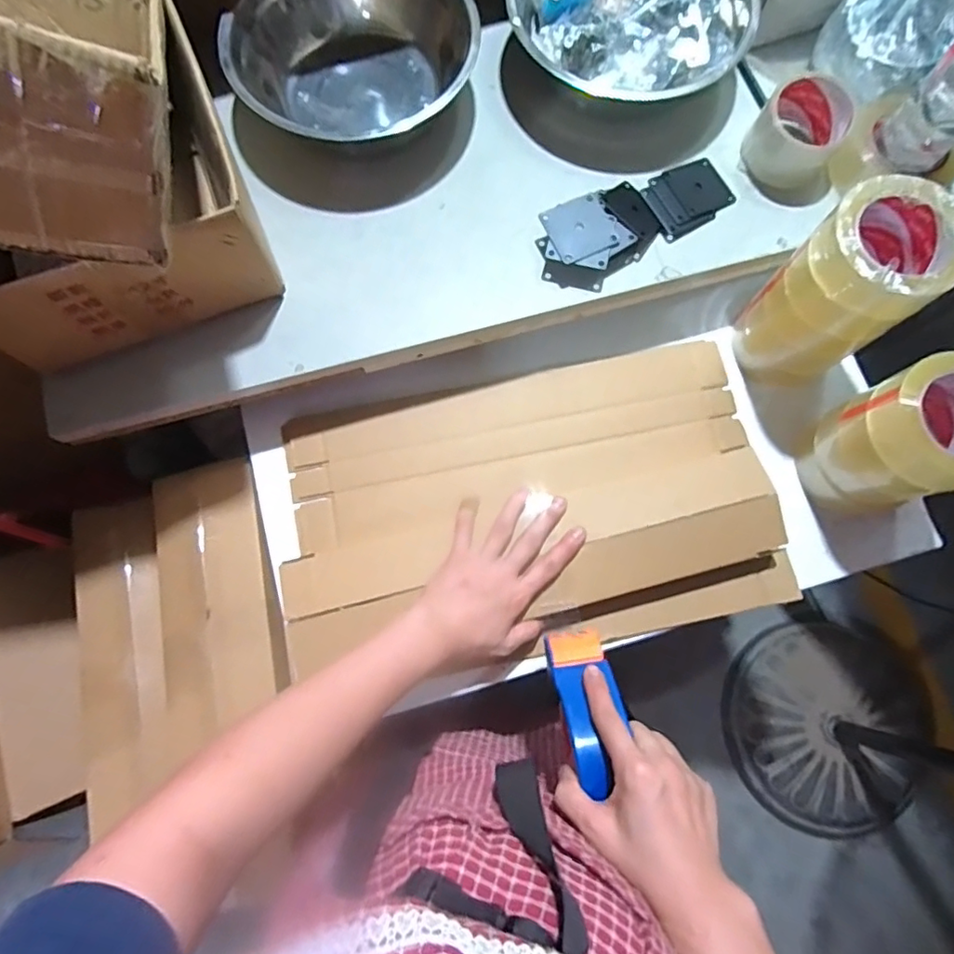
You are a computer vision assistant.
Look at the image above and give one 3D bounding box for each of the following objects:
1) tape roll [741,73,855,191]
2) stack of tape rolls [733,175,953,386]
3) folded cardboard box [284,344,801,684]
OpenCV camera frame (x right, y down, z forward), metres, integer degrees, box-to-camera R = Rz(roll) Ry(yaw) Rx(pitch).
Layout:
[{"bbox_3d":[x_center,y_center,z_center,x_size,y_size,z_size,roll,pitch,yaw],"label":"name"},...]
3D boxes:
[{"bbox_3d":[0.330,-0.352,0.565,0.085,0.059,0.097,36,78,7],"label":"tape roll"},{"bbox_3d":[0.349,-0.177,0.542,0.108,0.199,0.099,28,78,5],"label":"stack of tape rolls"},{"bbox_3d":[0.055,0.030,0.572,0.492,0.054,0.291,-10,77,-4],"label":"folded cardboard box"}]

